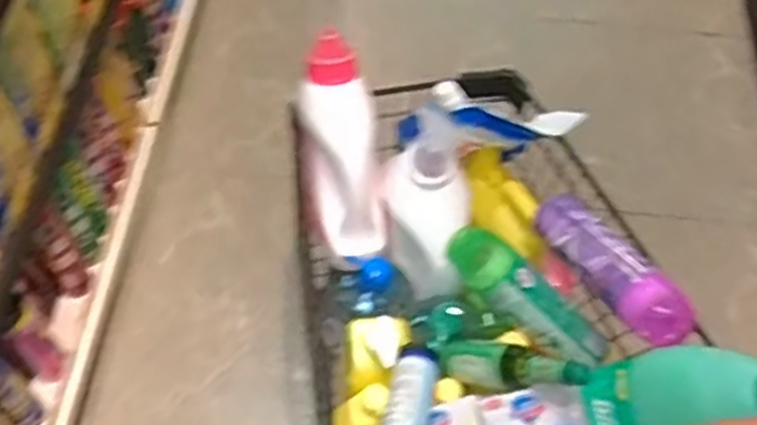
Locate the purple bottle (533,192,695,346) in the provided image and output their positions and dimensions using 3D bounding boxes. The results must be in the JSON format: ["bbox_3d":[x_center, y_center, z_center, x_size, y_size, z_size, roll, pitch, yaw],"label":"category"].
[{"bbox_3d":[0.248,0.051,0.844,0.067,0.048,0.231,-16,37,-13],"label":"purple bottle"}]

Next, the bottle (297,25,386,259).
[{"bbox_3d":[-0.046,-0.080,0.940,0.084,0.066,0.261,-9,103,-9],"label":"bottle"}]

